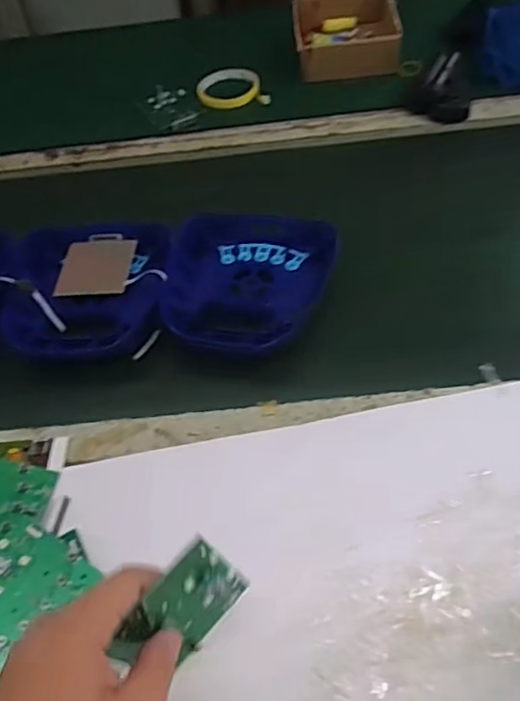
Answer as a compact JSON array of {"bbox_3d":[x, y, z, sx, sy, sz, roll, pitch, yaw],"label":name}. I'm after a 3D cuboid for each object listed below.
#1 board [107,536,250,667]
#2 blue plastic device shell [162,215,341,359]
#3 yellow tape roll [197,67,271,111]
[{"bbox_3d":[-0.044,0.157,0.370,0.009,0.071,0.075,29,70,42],"label":"board"},{"bbox_3d":[-0.017,-0.079,0.628,0.166,0.027,0.216,8,53,11],"label":"blue plastic device shell"},{"bbox_3d":[-0.041,-0.373,0.873,0.094,0.018,0.095,-3,50,4],"label":"yellow tape roll"}]

